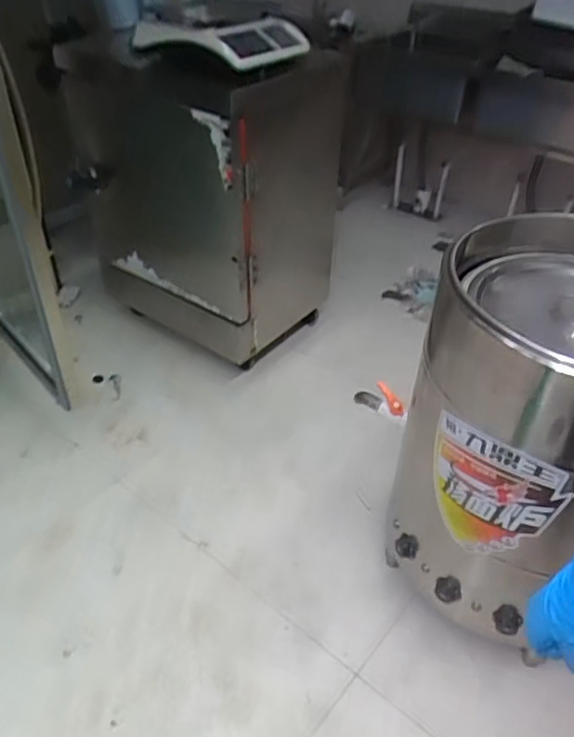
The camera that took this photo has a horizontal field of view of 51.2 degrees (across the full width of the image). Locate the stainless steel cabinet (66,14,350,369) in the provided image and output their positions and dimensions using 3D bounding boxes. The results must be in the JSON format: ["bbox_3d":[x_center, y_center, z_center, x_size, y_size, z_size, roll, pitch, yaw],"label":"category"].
[{"bbox_3d":[-0.235,-0.545,1.902,0.600,0.993,0.523,25,45,26],"label":"stainless steel cabinet"}]

